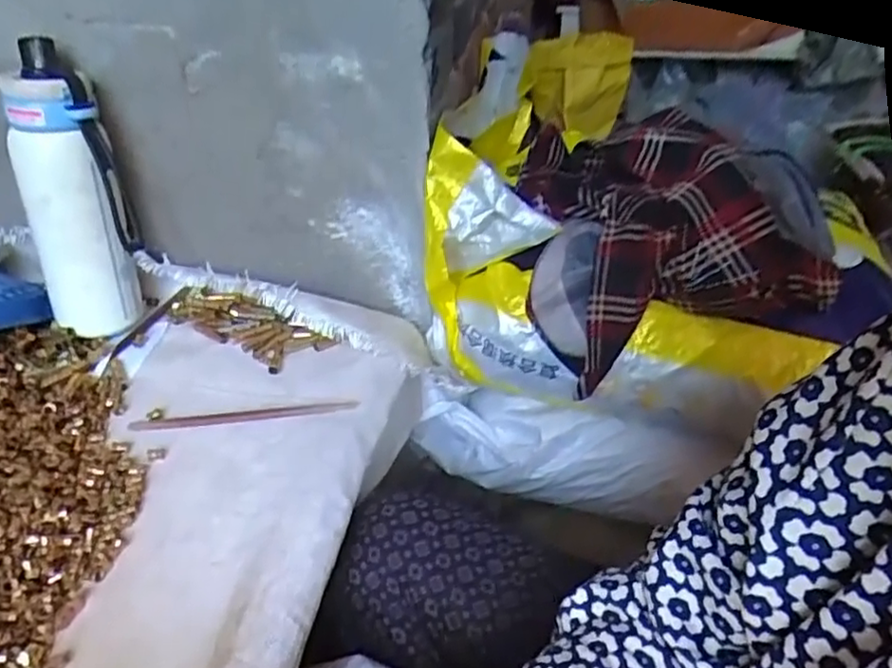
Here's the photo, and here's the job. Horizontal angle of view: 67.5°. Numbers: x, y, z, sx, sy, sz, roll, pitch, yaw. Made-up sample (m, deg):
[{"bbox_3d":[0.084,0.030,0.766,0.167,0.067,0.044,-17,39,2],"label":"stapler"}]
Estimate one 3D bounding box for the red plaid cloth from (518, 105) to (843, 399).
[{"bbox_3d":[0.184,-0.096,0.608,0.203,0.155,0.248,-7,37,-8],"label":"red plaid cloth"}]

